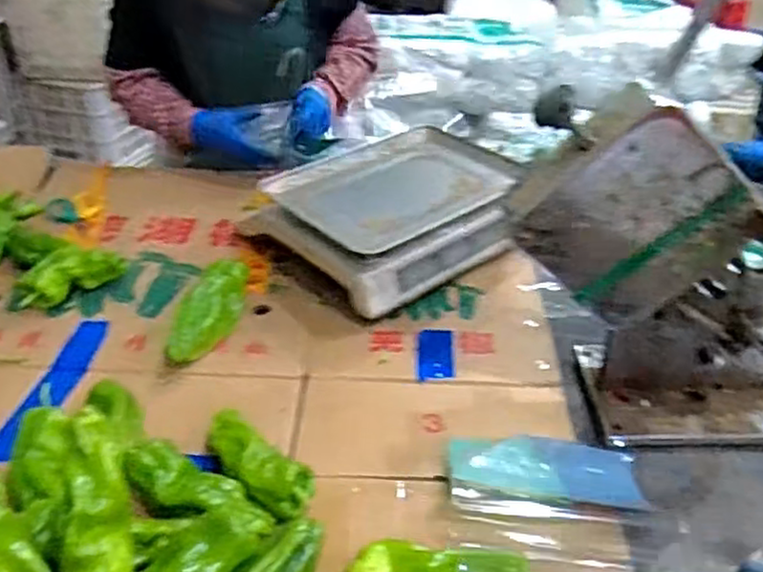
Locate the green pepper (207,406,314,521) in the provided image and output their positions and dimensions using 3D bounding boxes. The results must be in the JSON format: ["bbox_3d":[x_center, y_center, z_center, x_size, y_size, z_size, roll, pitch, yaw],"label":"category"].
[{"bbox_3d":[-0.124,0.169,0.689,0.057,0.055,0.149,-28,43,-33],"label":"green pepper"}]

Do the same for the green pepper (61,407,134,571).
[{"bbox_3d":[-0.229,0.166,0.574,0.045,0.042,0.148,-7,69,-8],"label":"green pepper"}]

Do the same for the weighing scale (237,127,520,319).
[{"bbox_3d":[0.022,-0.113,1.036,0.290,0.126,0.367,29,44,34],"label":"weighing scale"}]

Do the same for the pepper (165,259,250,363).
[{"bbox_3d":[-0.213,0.032,0.883,0.057,0.062,0.170,3,35,6],"label":"pepper"}]

